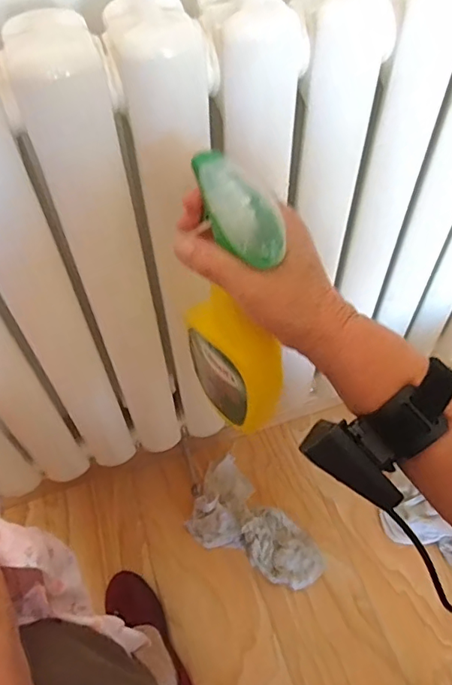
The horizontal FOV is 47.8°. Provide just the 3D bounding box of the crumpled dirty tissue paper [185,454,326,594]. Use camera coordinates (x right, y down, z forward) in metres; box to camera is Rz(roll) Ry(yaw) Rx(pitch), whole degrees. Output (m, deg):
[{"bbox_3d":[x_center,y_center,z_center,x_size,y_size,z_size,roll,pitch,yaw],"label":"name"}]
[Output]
[{"bbox_3d":[0.040,0.329,0.902,0.150,0.042,0.268,-36,62,-23],"label":"crumpled dirty tissue paper"}]

